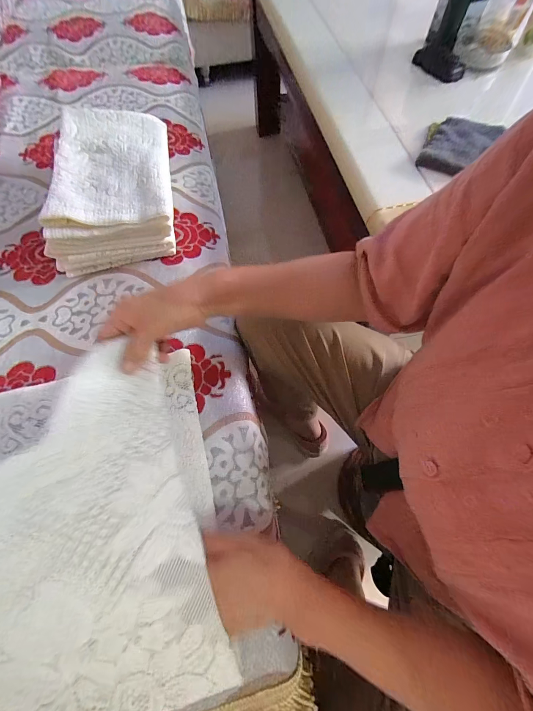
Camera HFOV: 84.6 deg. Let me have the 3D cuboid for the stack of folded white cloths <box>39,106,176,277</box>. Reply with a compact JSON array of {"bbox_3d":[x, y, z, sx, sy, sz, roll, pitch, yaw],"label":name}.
[{"bbox_3d":[-0.276,-0.313,0.535,0.201,0.091,0.318,-11,67,-4],"label":"stack of folded white cloths"}]

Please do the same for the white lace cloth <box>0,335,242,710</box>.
[{"bbox_3d":[-0.202,0.178,0.289,0.294,0.112,0.340,-10,67,-6],"label":"white lace cloth"}]

